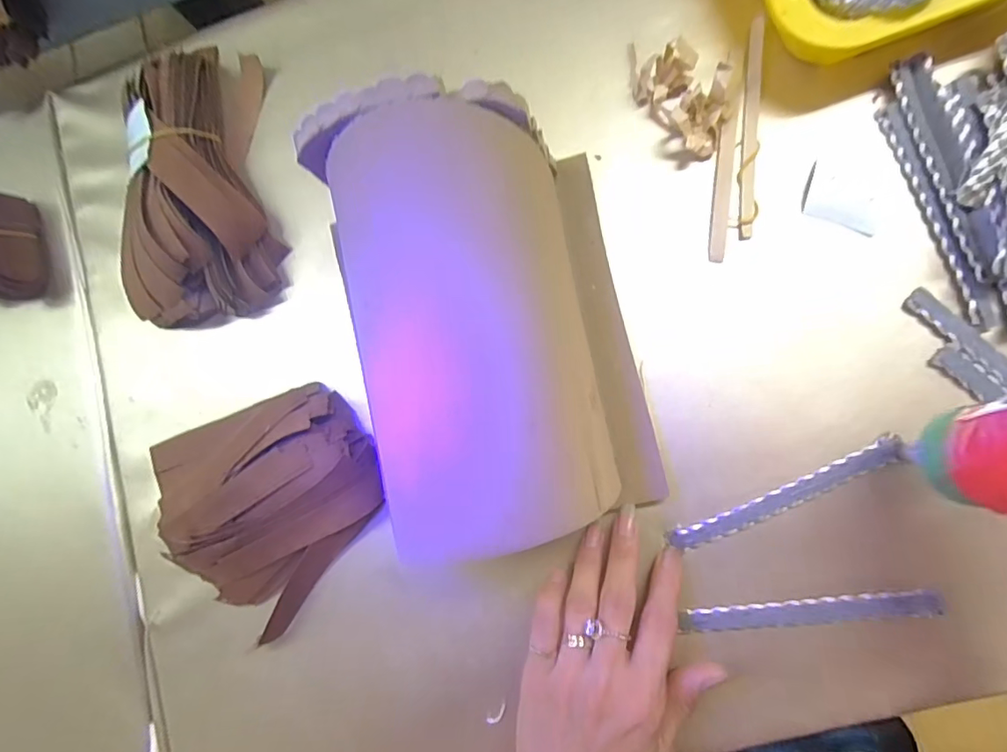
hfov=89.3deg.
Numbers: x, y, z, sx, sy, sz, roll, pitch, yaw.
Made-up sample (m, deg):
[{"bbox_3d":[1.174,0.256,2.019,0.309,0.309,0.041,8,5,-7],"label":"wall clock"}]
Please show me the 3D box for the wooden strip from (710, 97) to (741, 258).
[{"bbox_3d":[0.129,-0.117,0.299,0.010,0.004,0.100,7,86,8],"label":"wooden strip"}]

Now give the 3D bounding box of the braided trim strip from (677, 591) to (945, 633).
[{"bbox_3d":[0.161,0.126,0.272,0.128,0.005,0.012,-9,86,9],"label":"braided trim strip"}]

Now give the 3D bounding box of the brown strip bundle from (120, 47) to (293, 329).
[{"bbox_3d":[-0.190,-0.124,0.316,0.084,0.043,0.180,-3,84,7],"label":"brown strip bundle"}]

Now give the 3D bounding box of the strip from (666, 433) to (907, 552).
[{"bbox_3d":[0.154,0.066,0.280,0.130,0.004,0.014,-26,84,5],"label":"strip"}]

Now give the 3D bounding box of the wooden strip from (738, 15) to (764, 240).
[{"bbox_3d":[0.145,-0.146,0.299,0.010,0.004,0.131,4,85,8],"label":"wooden strip"}]

